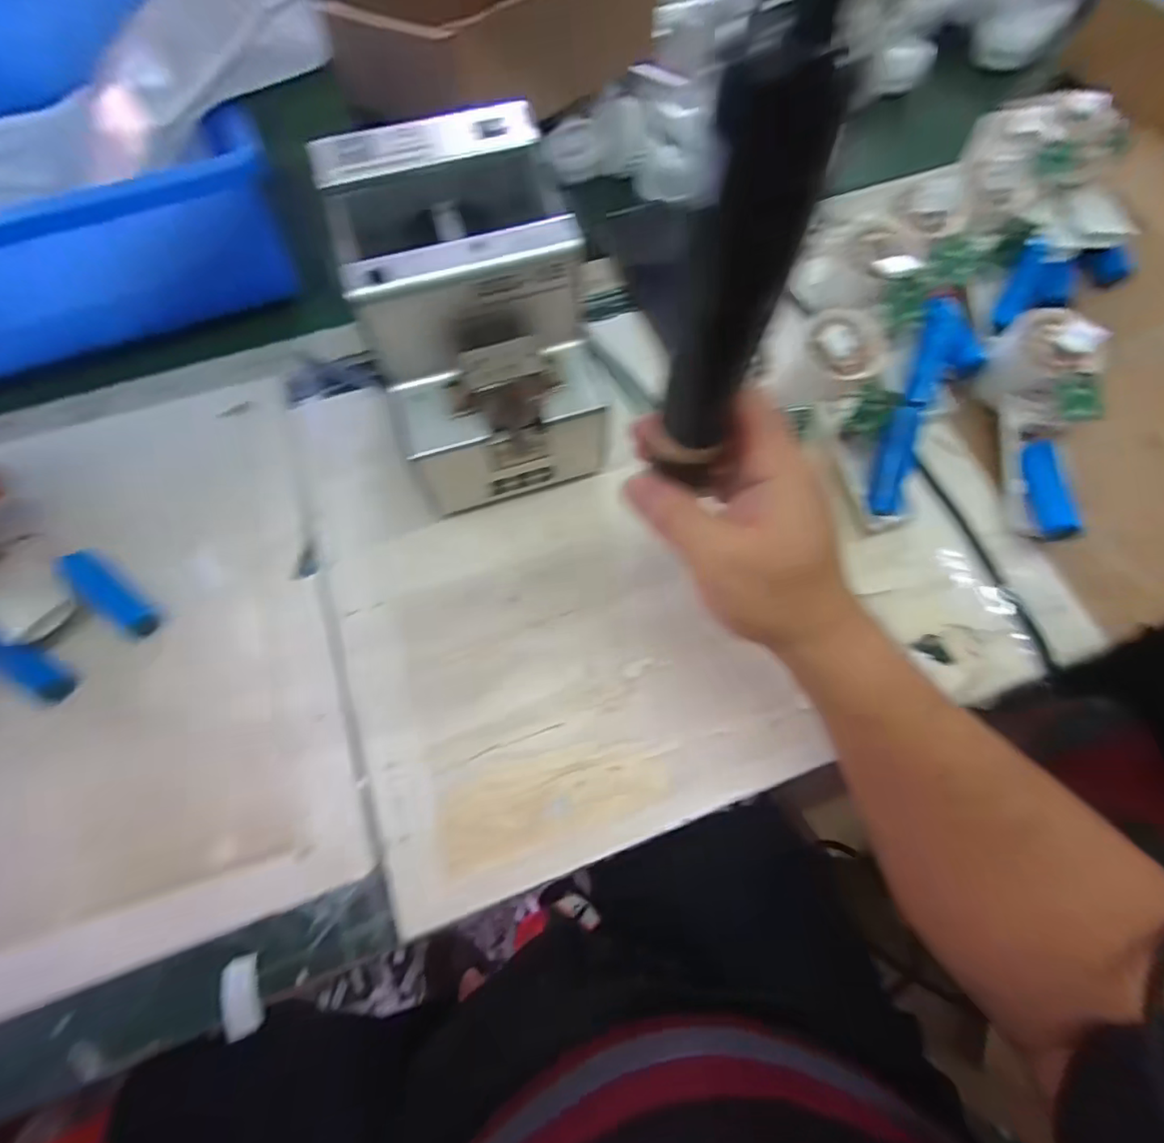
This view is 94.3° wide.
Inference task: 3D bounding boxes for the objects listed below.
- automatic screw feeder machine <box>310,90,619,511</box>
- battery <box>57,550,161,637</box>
[{"bbox_3d":[-0.063,-0.157,0.341,0.132,0.135,0.173,-16,71,-6],"label":"automatic screw feeder machine"},{"bbox_3d":[-0.308,0.013,0.353,0.076,0.018,0.019,38,72,13],"label":"battery"}]

